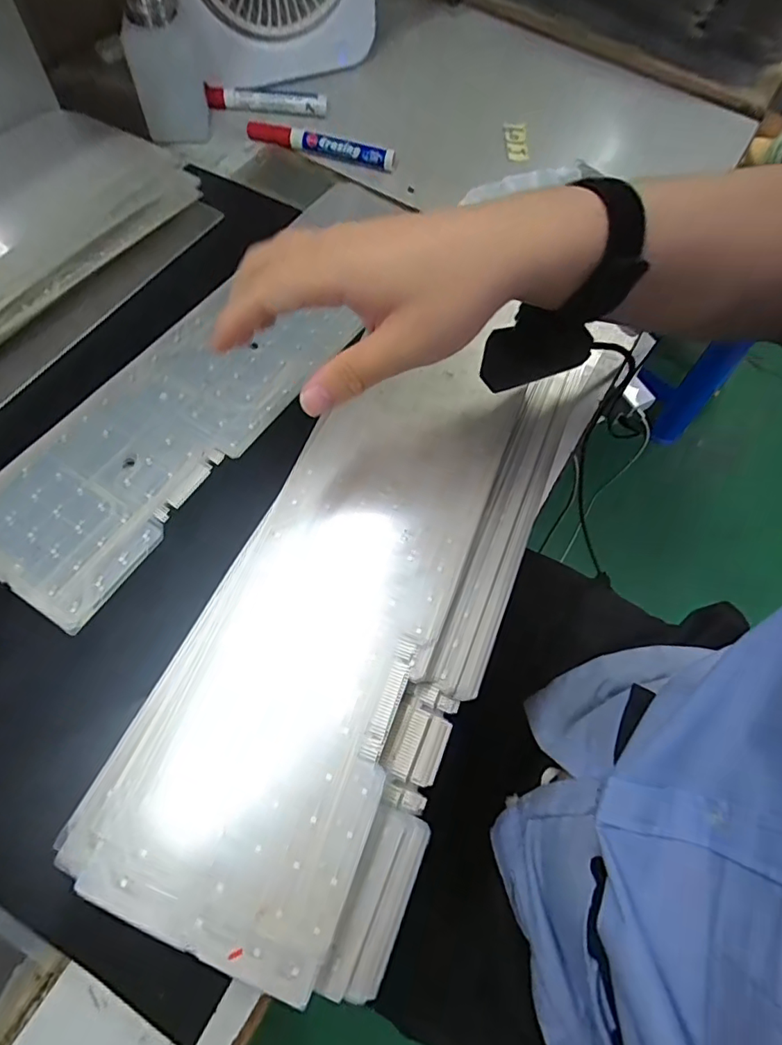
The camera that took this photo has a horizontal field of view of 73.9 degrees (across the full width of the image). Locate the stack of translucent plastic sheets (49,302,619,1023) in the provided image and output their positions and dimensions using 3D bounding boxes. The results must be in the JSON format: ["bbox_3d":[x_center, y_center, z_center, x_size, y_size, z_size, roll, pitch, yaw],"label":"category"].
[{"bbox_3d":[-0.002,0.026,0.308,0.152,0.044,0.388,24,65,8],"label":"stack of translucent plastic sheets"}]

